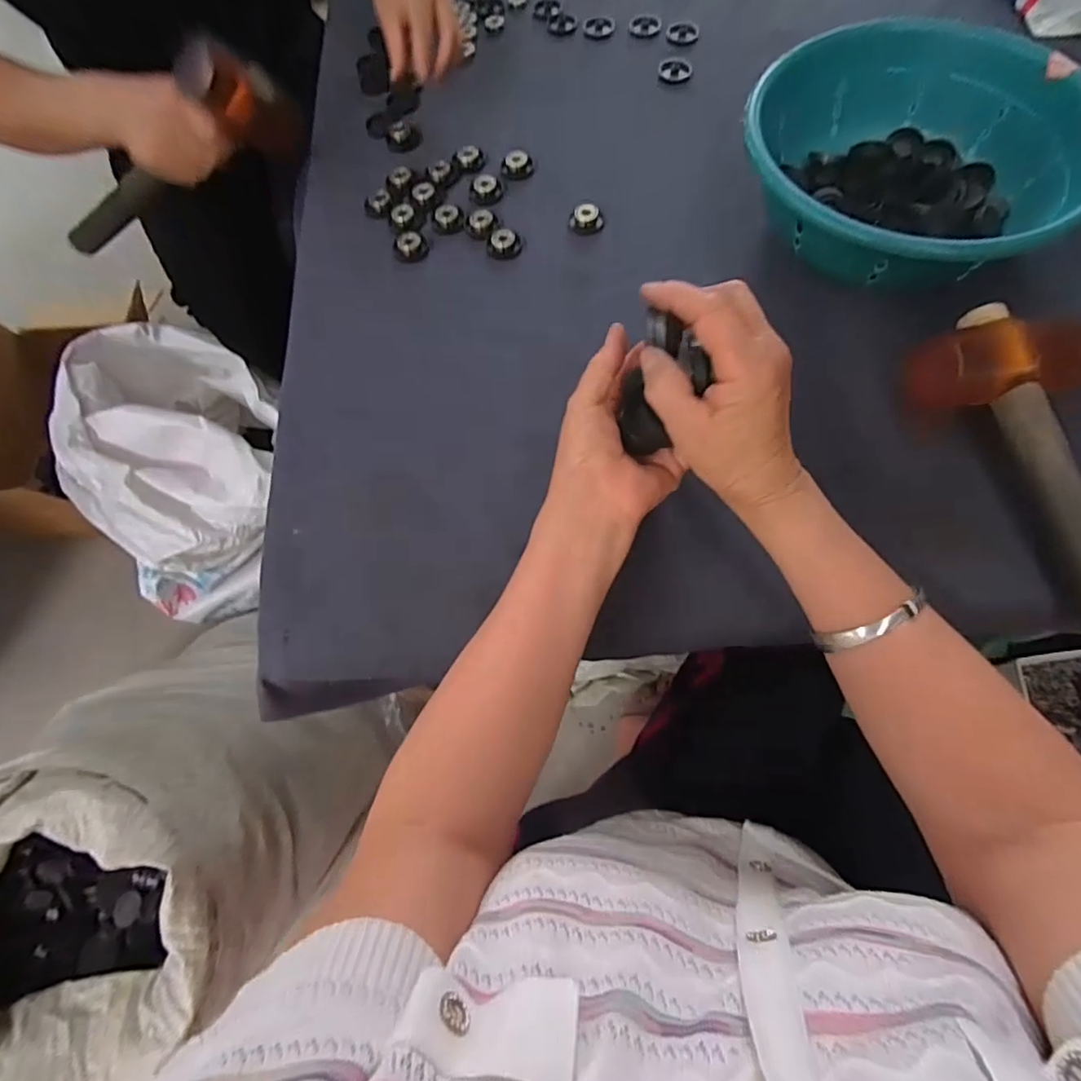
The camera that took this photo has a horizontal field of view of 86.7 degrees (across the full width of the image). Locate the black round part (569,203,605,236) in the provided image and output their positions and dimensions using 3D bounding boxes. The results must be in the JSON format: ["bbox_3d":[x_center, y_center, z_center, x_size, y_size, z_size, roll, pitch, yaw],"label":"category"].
[{"bbox_3d":[0.043,-0.299,0.529,0.031,0.012,0.031,-1,67,3],"label":"black round part"}]

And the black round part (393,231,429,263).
[{"bbox_3d":[-0.119,-0.272,0.527,0.026,0.012,0.027,-1,67,3],"label":"black round part"}]

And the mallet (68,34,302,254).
[{"bbox_3d":[-0.383,-0.384,0.587,0.296,0.095,0.078,-5,64,30],"label":"mallet"}]

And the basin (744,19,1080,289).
[{"bbox_3d":[0.299,-0.304,0.480,0.254,0.096,0.243,-1,67,3],"label":"basin"}]

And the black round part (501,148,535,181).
[{"bbox_3d":[-0.023,-0.370,0.563,0.033,0.013,0.033,-1,67,3],"label":"black round part"}]

